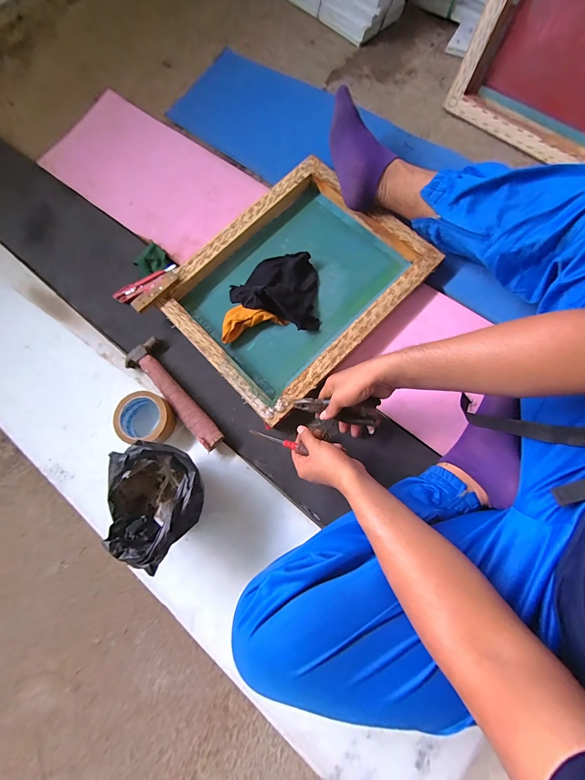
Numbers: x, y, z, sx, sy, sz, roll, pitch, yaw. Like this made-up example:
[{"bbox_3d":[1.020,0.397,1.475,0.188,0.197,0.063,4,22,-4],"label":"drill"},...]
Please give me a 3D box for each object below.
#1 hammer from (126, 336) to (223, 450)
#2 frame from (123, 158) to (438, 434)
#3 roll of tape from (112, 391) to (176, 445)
[{"bbox_3d":[-0.223,0.007,0.631,0.075,0.032,0.256,-43,77,-6],"label":"hammer"},{"bbox_3d":[-0.003,-0.218,0.662,0.383,0.055,0.474,43,82,9],"label":"frame"},{"bbox_3d":[-0.277,0.054,0.615,0.099,0.054,0.097,-1,77,4],"label":"roll of tape"}]

